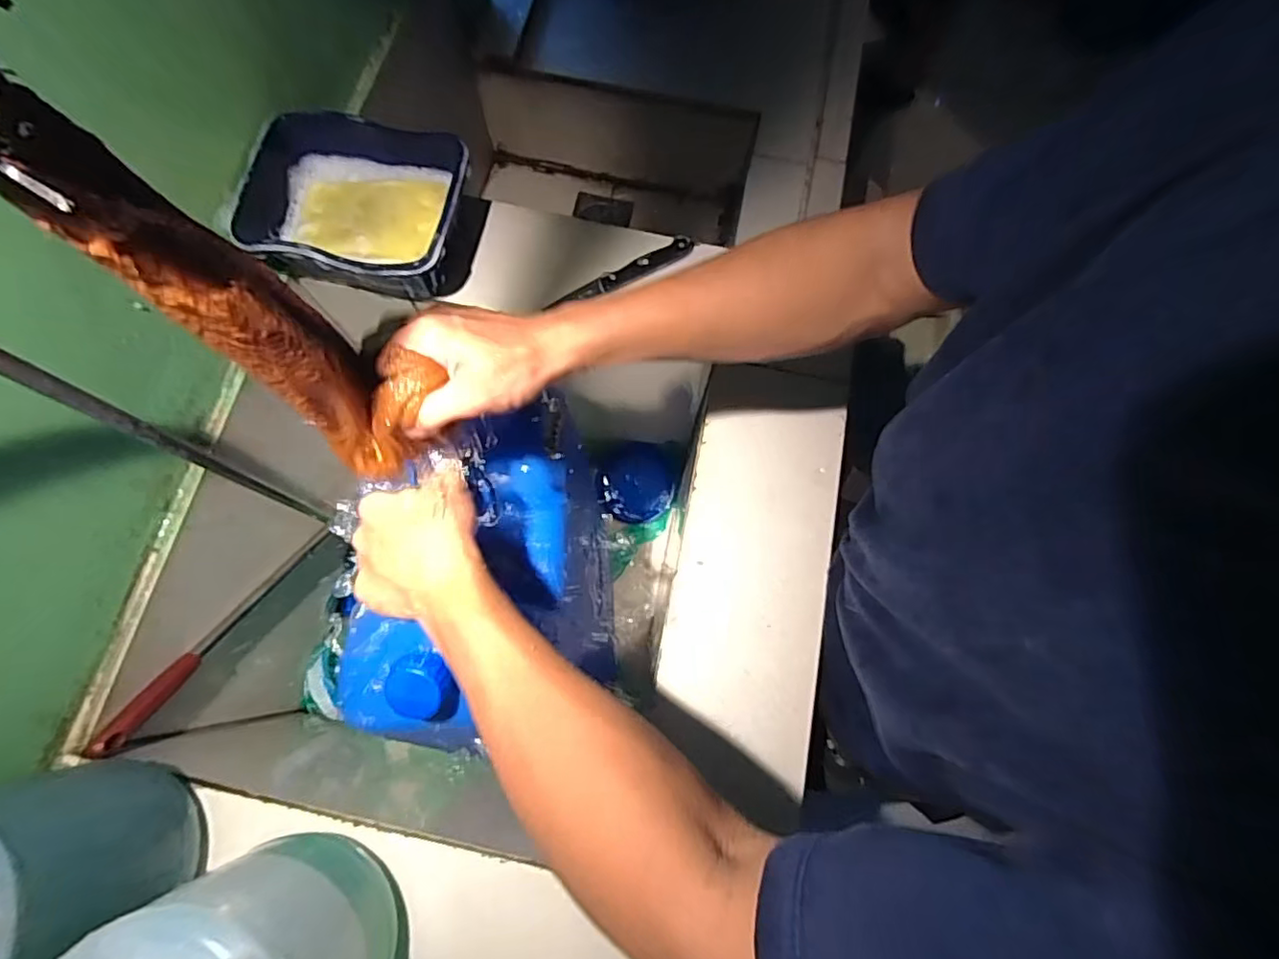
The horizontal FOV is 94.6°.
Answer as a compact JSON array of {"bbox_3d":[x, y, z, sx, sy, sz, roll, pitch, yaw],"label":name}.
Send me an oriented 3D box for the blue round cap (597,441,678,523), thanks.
[{"bbox_3d":[-0.002,0.005,0.937,0.124,0.049,0.118,0,73,-1],"label":"blue round cap"}]

